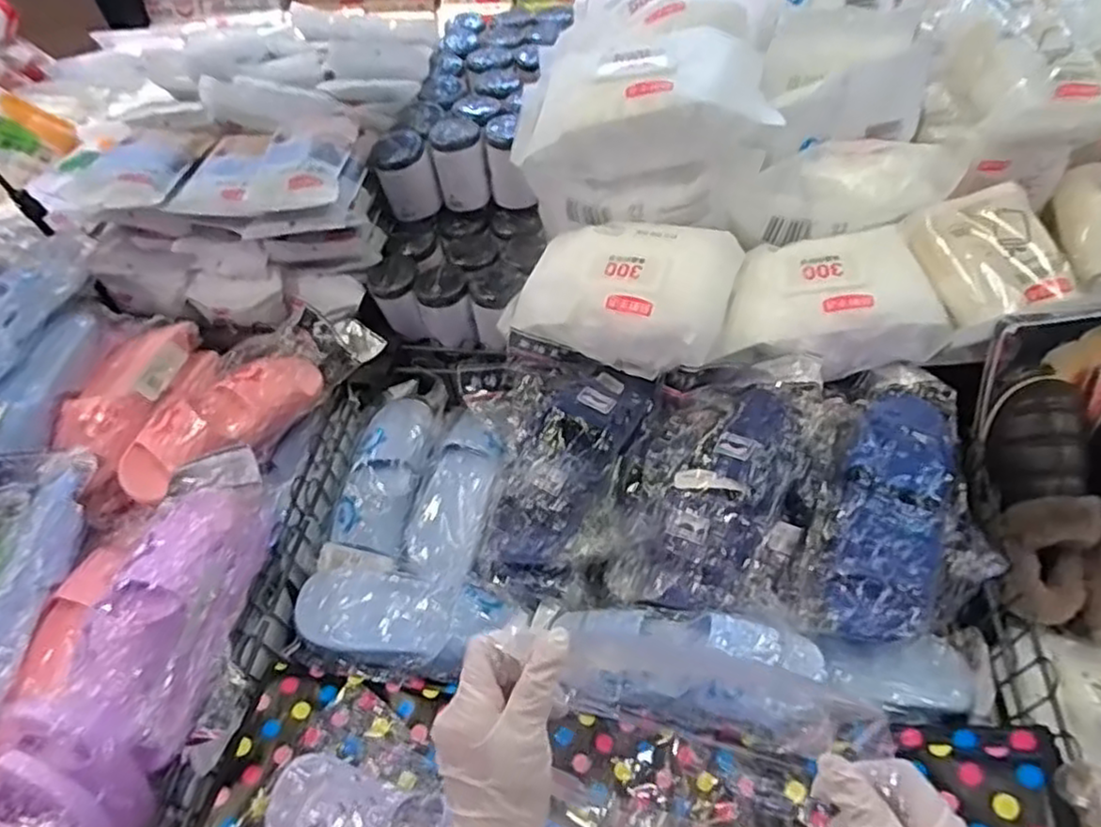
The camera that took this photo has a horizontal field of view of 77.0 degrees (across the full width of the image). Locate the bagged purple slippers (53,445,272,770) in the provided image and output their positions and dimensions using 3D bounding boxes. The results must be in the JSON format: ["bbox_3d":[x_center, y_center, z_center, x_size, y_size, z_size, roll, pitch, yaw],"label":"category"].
[{"bbox_3d":[-0.413,0.196,0.762,0.113,0.101,0.310,1,52,7],"label":"bagged purple slippers"}]

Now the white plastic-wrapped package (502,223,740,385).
[{"bbox_3d":[0.093,-0.164,0.930,0.292,0.085,0.188,8,53,12],"label":"white plastic-wrapped package"}]

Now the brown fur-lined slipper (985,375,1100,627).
[{"bbox_3d":[0.578,0.095,0.800,0.110,0.063,0.278,4,76,9],"label":"brown fur-lined slipper"}]

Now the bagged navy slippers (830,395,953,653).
[{"bbox_3d":[0.388,0.104,0.783,0.109,0.064,0.296,14,54,17],"label":"bagged navy slippers"}]

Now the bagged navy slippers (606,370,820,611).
[{"bbox_3d":[0.188,0.088,0.843,0.186,0.107,0.305,18,55,19],"label":"bagged navy slippers"}]

